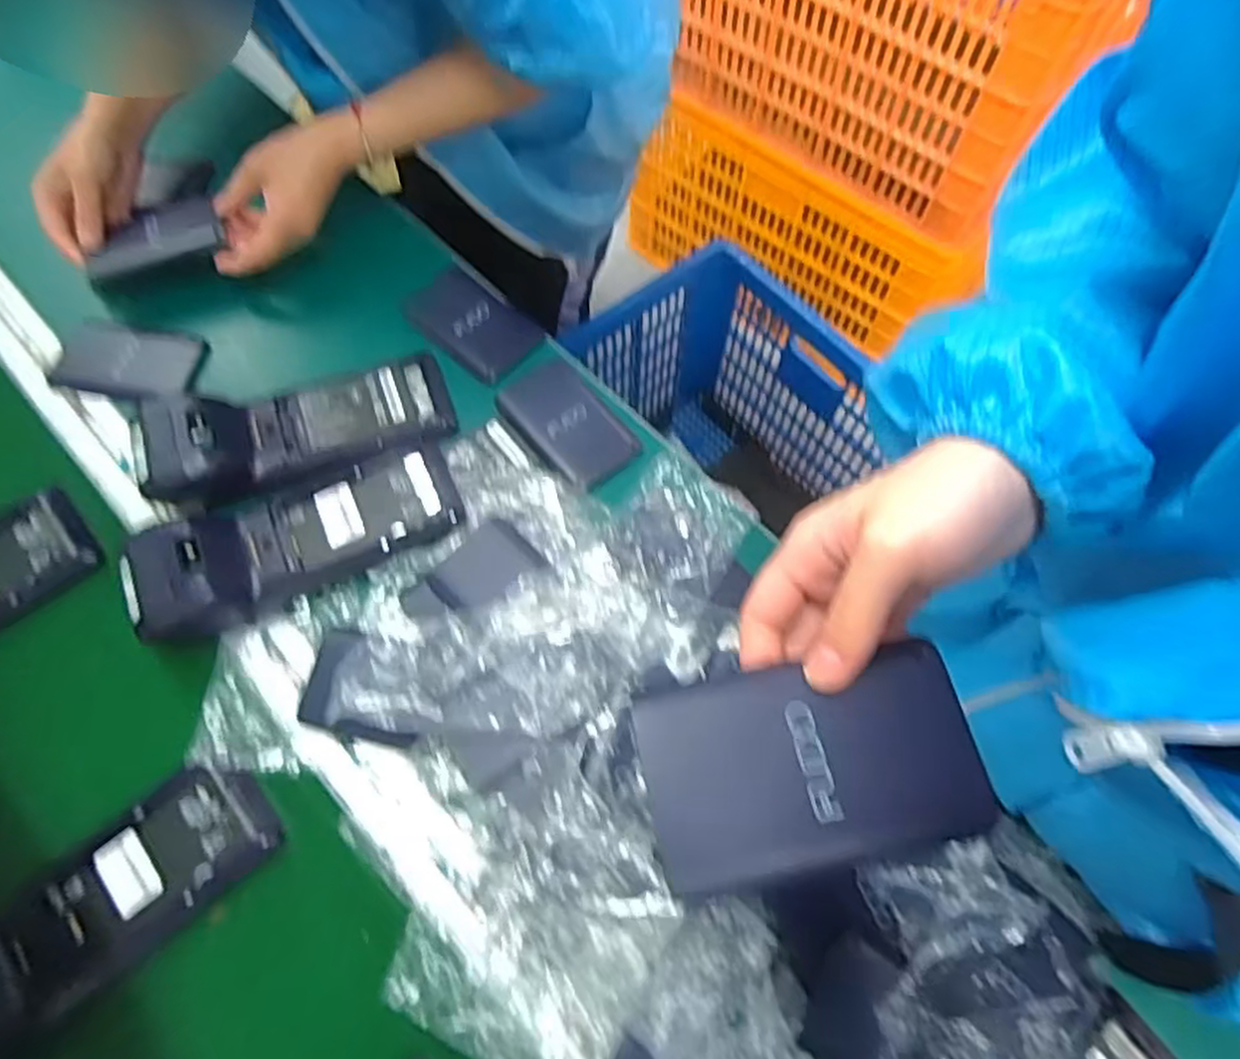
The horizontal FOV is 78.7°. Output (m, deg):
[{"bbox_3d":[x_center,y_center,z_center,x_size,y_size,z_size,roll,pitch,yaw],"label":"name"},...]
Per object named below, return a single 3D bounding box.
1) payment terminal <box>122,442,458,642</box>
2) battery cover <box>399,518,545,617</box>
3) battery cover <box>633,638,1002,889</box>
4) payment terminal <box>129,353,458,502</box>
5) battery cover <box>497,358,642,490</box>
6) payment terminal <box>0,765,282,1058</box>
[{"bbox_3d":[-0.229,0.001,0.538,0.225,0.046,0.088,-23,67,-11],"label":"payment terminal"},{"bbox_3d":[-0.107,0.034,0.534,0.092,0.015,0.053,-36,70,-16],"label":"battery cover"},{"bbox_3d":[0.065,0.078,0.258,0.111,0.009,0.064,-9,66,-5],"label":"battery cover"},{"bbox_3d":[-0.245,-0.085,0.578,0.225,0.046,0.088,-16,66,-8],"label":"payment terminal"},{"bbox_3d":[-0.043,-0.086,0.609,0.071,0.009,0.115,-38,71,-16],"label":"battery cover"},{"bbox_3d":[-0.317,0.225,0.444,0.211,0.066,0.080,-40,72,-17],"label":"payment terminal"}]

